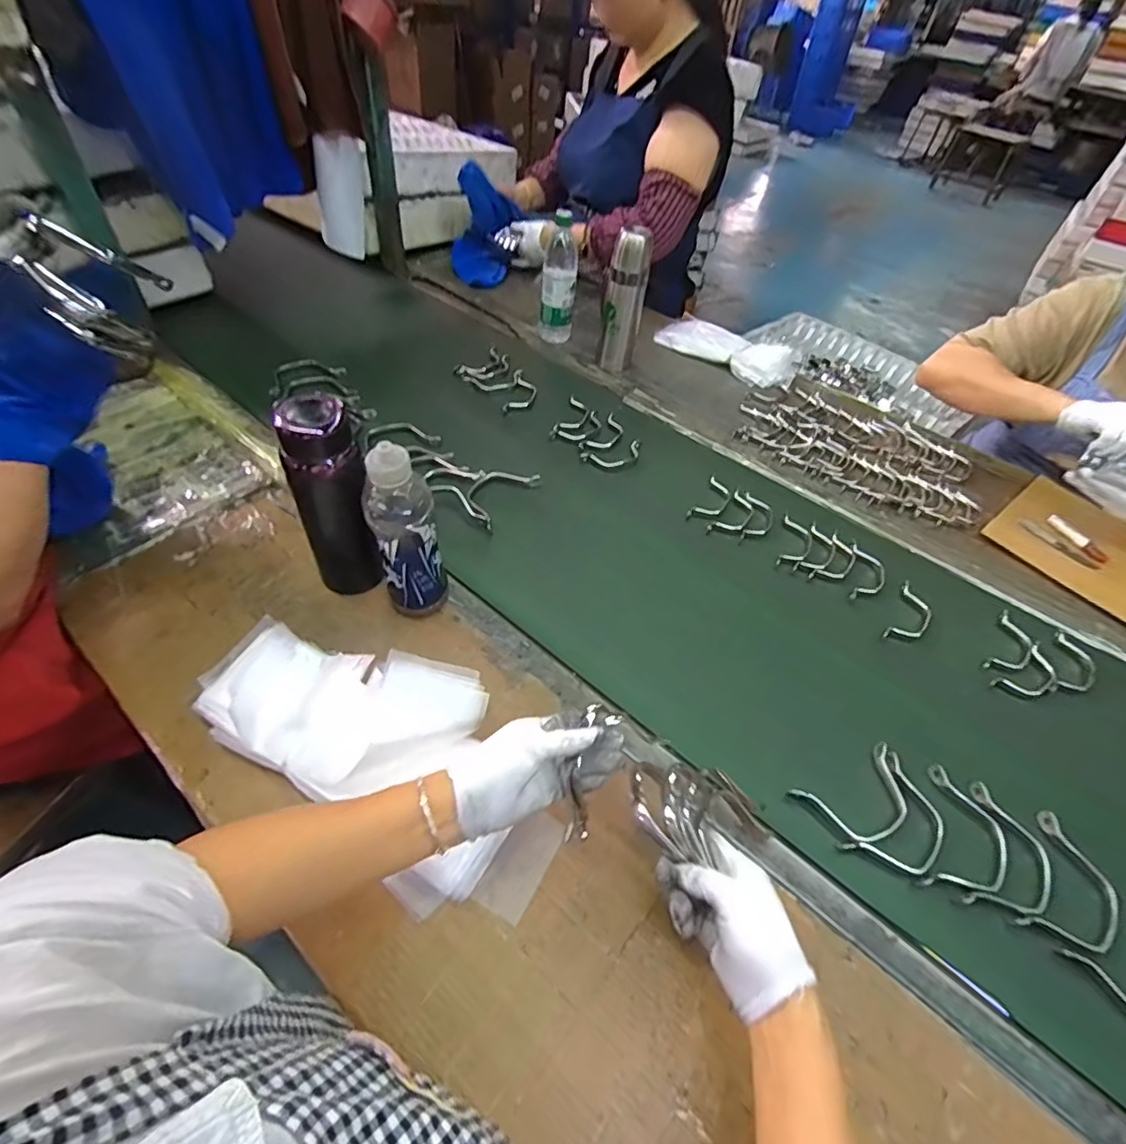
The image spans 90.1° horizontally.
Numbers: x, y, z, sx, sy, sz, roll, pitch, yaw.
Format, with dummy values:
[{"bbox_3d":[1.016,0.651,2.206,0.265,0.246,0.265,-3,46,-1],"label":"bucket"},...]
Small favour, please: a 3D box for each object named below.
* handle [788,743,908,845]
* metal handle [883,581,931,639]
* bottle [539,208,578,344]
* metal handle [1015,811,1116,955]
[{"bbox_3d":[0.299,0.227,0.563,0.123,0.010,0.072,-17,53,-19],"label":"handle"},{"bbox_3d":[0.449,0.055,0.723,0.042,0.005,0.104,30,53,20],"label":"metal handle"},{"bbox_3d":[-0.009,-0.557,1.078,0.066,0.210,0.063,1,49,-5],"label":"bottle"},{"bbox_3d":[0.475,0.294,0.526,0.071,0.005,0.126,32,54,21],"label":"metal handle"}]

